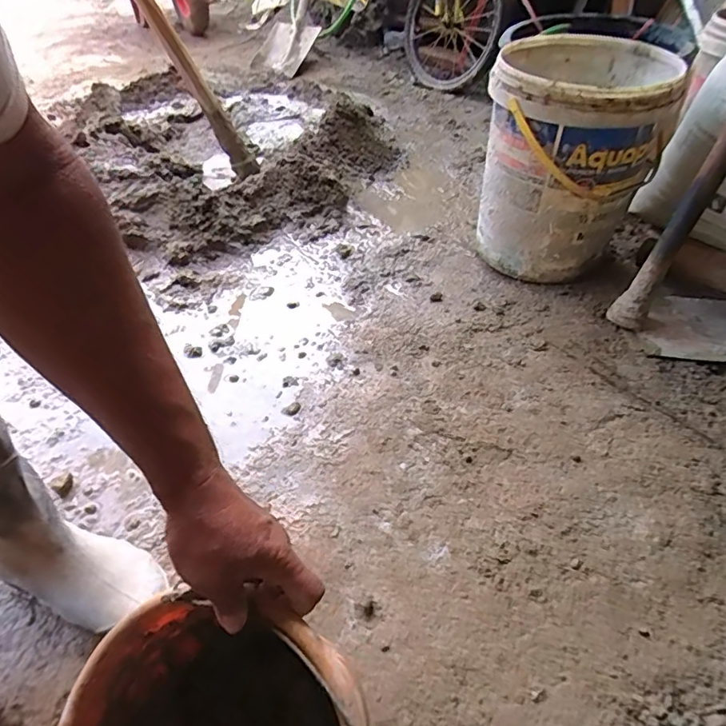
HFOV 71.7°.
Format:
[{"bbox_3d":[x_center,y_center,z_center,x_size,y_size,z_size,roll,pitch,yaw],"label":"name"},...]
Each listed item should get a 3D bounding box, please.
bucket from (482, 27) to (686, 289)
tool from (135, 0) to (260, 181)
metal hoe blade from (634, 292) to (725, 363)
[{"bbox_3d":[0.388,-0.369,0.980,0.299,0.385,0.297,17,48,19],"label":"bucket"},{"bbox_3d":[-0.444,-0.737,1.043,0.065,0.744,0.070,-12,40,25],"label":"tool"},{"bbox_3d":[0.610,-0.064,0.906,0.212,0.035,0.173,10,46,12],"label":"metal hoe blade"}]

